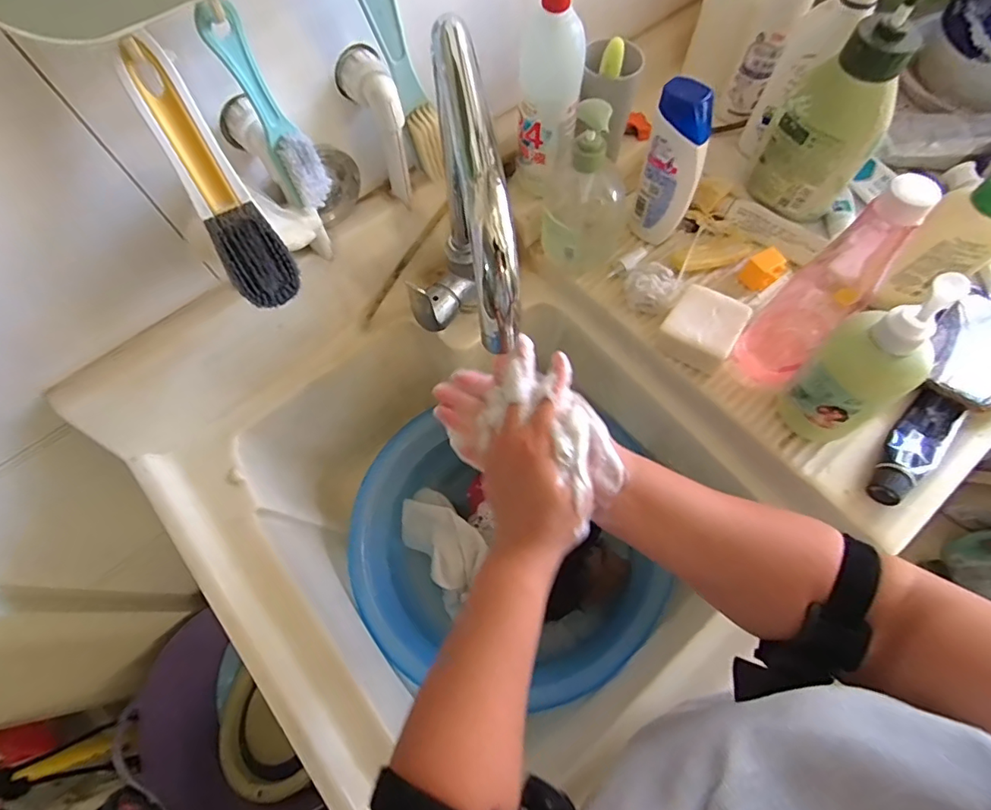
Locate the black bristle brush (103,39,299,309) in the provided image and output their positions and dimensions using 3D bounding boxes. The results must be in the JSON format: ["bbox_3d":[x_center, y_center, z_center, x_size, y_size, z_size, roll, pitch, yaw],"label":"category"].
[{"bbox_3d":[-0.195,-0.148,0.353,0.044,0.181,0.022,-24,44,-9],"label":"black bristle brush"}]

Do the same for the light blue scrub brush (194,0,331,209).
[{"bbox_3d":[-0.162,-0.212,0.368,0.028,0.146,0.029,32,72,13],"label":"light blue scrub brush"}]

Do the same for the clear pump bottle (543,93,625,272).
[{"bbox_3d":[0.098,-0.216,0.507,0.079,0.183,0.089,19,69,8],"label":"clear pump bottle"}]

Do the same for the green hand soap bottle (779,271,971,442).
[{"bbox_3d":[0.287,-0.027,0.390,0.048,0.178,0.067,-42,73,-15],"label":"green hand soap bottle"}]

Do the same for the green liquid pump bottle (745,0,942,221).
[{"bbox_3d":[0.324,-0.273,0.469,0.054,0.200,0.082,-22,69,-8],"label":"green liquid pump bottle"}]

